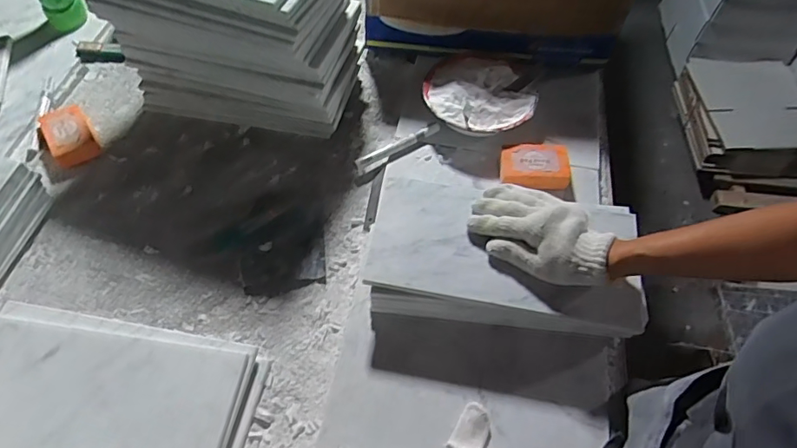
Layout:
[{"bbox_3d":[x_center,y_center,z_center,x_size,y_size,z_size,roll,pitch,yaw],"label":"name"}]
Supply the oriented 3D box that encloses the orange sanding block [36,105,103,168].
[{"bbox_3d":[-0.479,-0.130,0.753,0.062,0.033,0.085,-33,65,-19],"label":"orange sanding block"}]

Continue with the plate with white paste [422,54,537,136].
[{"bbox_3d":[0.125,-0.197,0.766,0.149,0.025,0.156,38,66,20],"label":"plate with white paste"}]

